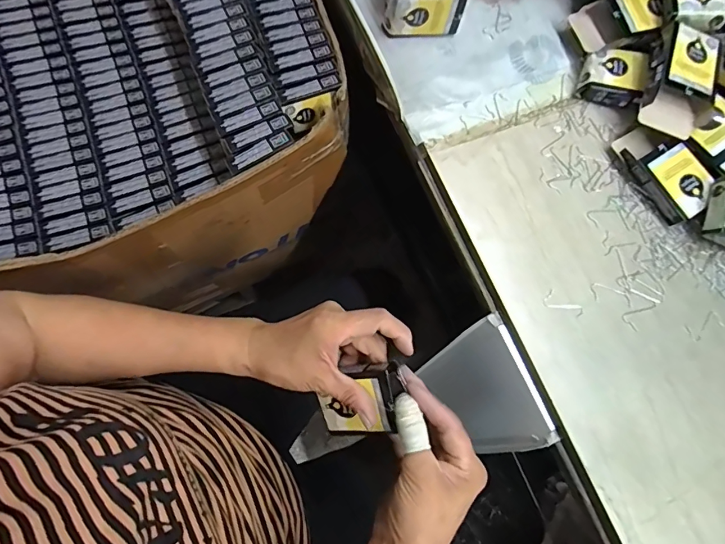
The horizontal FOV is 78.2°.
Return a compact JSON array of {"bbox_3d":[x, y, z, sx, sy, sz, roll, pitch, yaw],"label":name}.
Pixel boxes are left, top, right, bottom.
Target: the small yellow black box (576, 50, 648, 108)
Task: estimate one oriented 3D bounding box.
[{"bbox_3d":[0.253,-0.198,0.454,0.056,0.025,0.051,12,74,2],"label":"small yellow black box"}]

